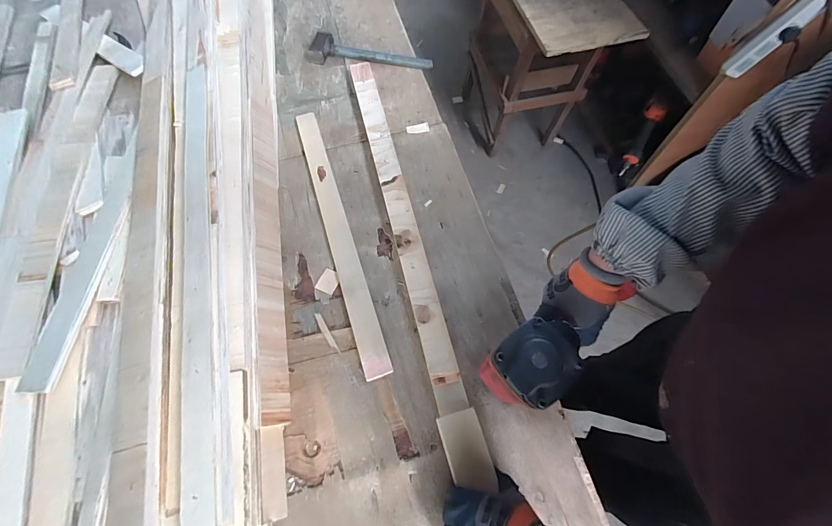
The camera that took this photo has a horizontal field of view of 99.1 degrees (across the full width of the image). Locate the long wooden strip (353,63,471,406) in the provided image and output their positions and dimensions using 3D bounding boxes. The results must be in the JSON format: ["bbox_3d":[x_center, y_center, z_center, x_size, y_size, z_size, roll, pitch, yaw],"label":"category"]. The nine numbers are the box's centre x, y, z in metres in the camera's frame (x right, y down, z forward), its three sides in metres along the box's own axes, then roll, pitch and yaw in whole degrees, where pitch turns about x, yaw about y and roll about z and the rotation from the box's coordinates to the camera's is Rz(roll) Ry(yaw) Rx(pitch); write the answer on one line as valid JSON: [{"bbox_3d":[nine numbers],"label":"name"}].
[{"bbox_3d":[-0.038,-0.118,0.707,0.052,0.034,0.792,-13,66,-7],"label":"long wooden strip"}]

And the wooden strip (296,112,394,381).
[{"bbox_3d":[-0.158,-0.071,0.706,0.049,0.016,0.602,-18,67,-7],"label":"wooden strip"}]

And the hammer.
[{"bbox_3d":[-0.115,-0.530,0.903,0.315,0.035,0.093,12,67,6],"label":"hammer"}]

